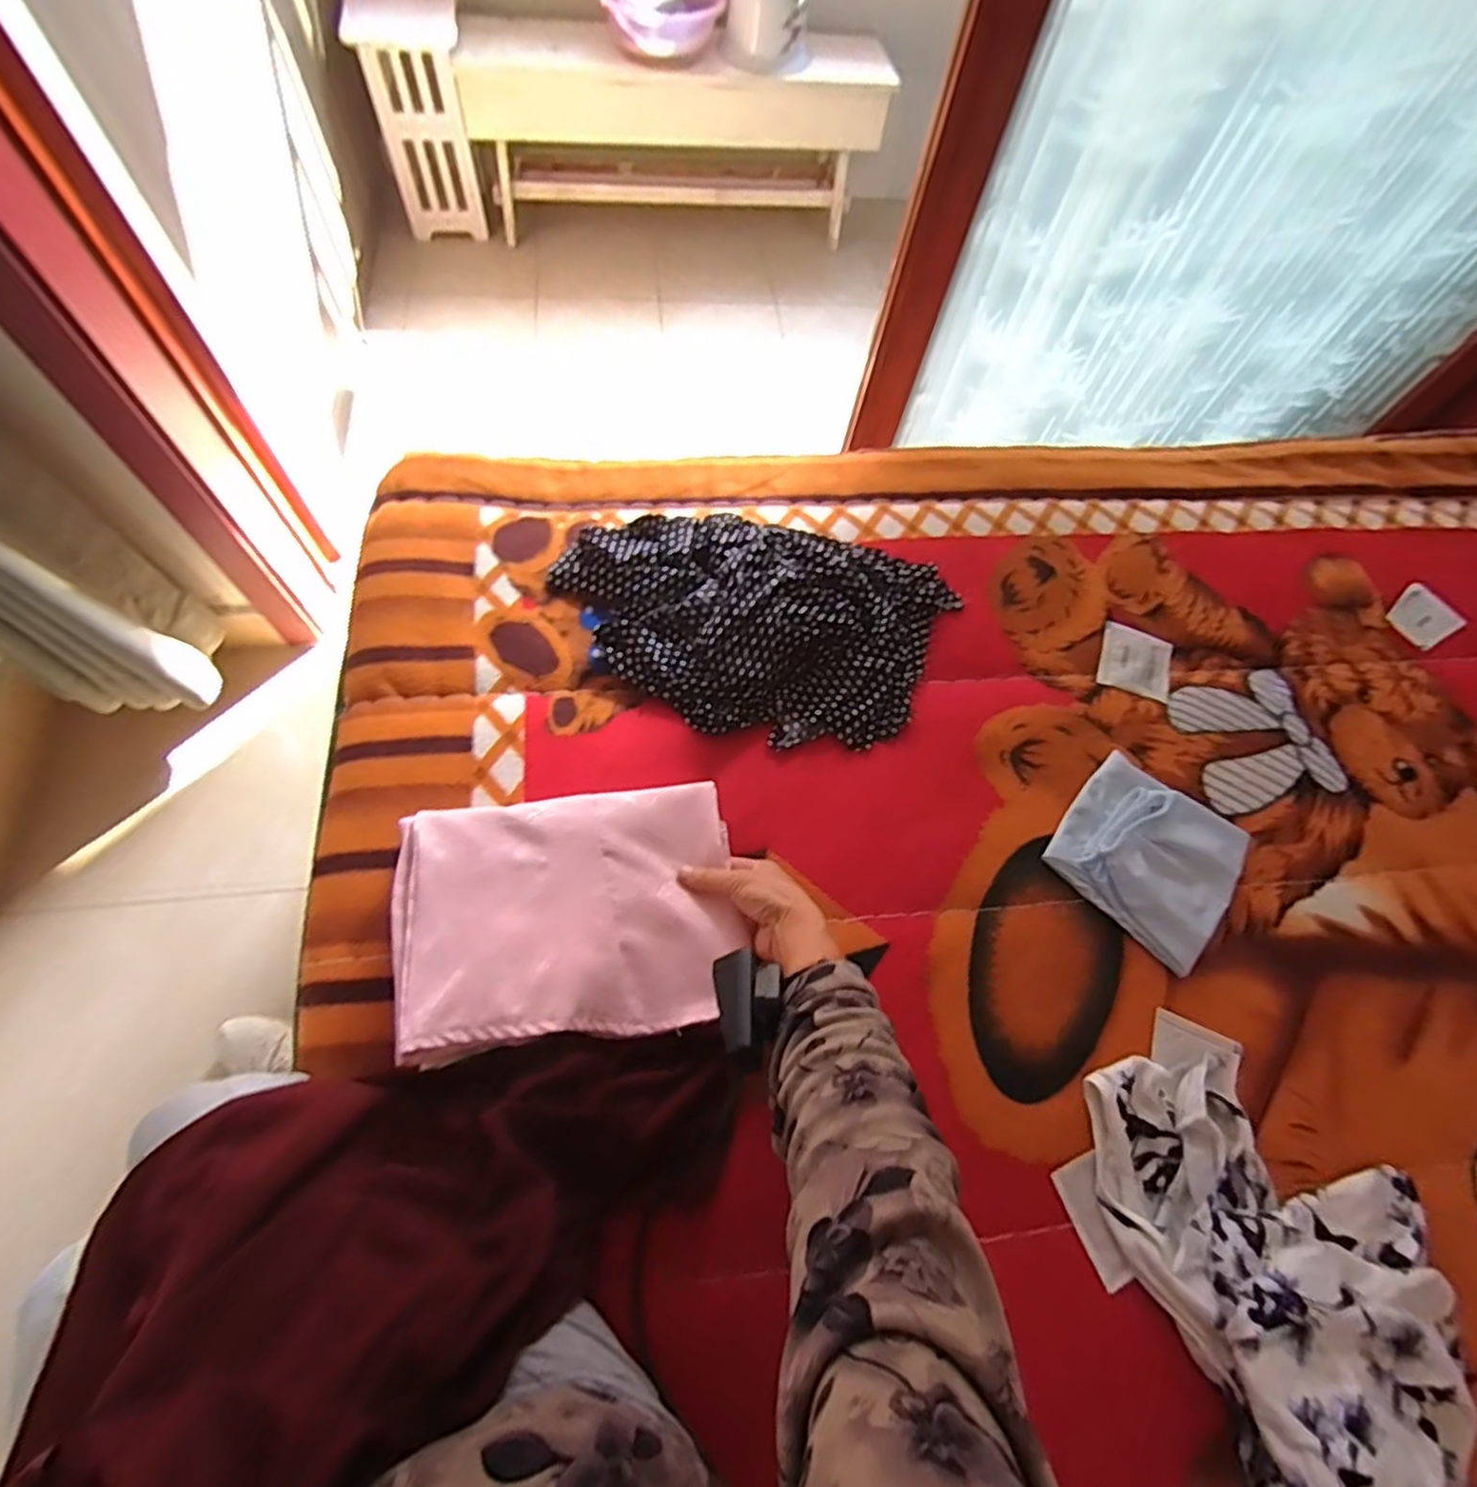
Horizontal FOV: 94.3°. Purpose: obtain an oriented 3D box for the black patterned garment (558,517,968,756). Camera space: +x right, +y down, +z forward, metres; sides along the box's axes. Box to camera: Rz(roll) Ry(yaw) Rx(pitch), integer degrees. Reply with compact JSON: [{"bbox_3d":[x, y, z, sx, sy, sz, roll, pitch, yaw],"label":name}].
[{"bbox_3d":[0.010,-0.124,0.680,0.381,0.076,0.236,9,65,3],"label":"black patterned garment"}]

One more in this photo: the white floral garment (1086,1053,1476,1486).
[{"bbox_3d":[0.403,0.358,0.484,0.230,0.074,0.275,-12,67,-11],"label":"white floral garment"}]

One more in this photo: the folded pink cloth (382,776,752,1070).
[{"bbox_3d":[-0.123,0.124,0.515,0.243,0.047,0.179,-9,65,-5],"label":"folded pink cloth"}]

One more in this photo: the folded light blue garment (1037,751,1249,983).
[{"bbox_3d":[0.379,0.099,0.624,0.154,0.033,0.149,42,68,13],"label":"folded light blue garment"}]

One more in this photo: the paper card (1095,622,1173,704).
[{"bbox_3d":[0.427,-0.086,0.733,0.077,0.007,0.079,22,70,5],"label":"paper card"}]

